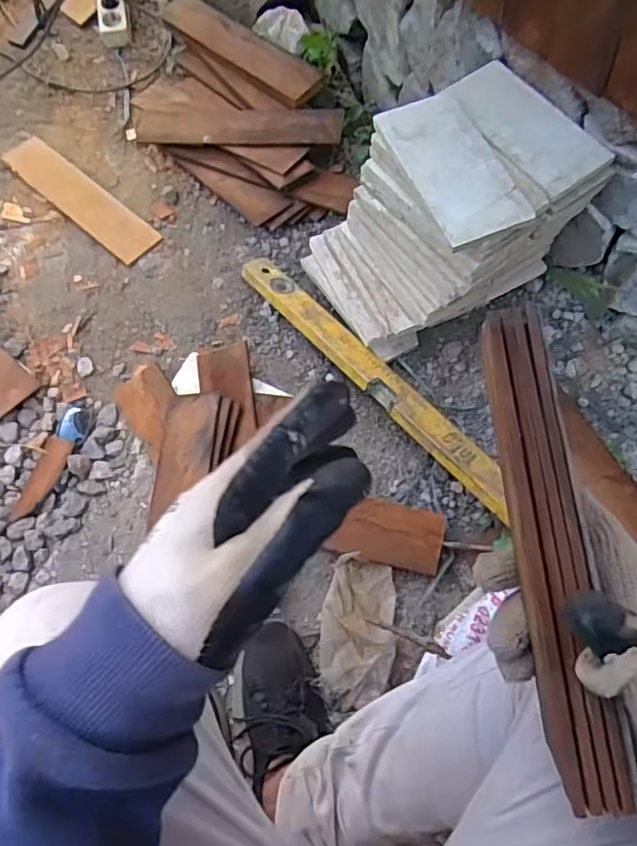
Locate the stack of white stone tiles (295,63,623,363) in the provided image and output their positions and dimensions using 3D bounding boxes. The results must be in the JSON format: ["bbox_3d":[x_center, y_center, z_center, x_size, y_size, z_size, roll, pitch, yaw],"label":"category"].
[{"bbox_3d":[0.160,-0.275,0.789,0.293,0.238,0.258,-34,68,-13],"label":"stack of white stone tiles"}]

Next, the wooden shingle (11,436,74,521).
[{"bbox_3d":[-0.378,0.077,0.822,0.040,0.004,0.121,13,67,4],"label":"wooden shingle"}]

